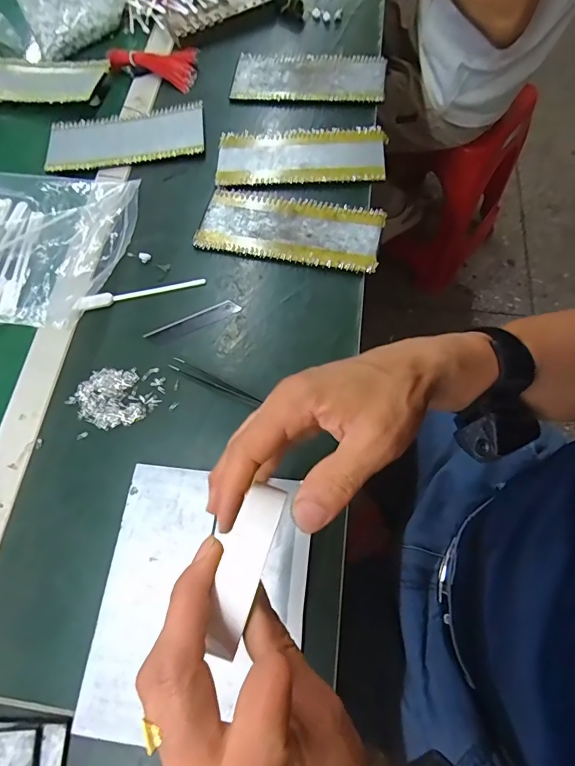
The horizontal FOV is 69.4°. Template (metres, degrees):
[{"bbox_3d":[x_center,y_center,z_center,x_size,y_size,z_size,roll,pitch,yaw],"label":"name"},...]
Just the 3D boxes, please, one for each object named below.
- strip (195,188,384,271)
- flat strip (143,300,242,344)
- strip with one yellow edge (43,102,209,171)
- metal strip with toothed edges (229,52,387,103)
[{"bbox_3d":[0.003,-0.173,0.461,0.198,0.006,0.083,11,72,9],"label":"strip"},{"bbox_3d":[-0.098,-0.063,0.432,0.098,0.004,0.019,-23,67,-5],"label":"flat strip"},{"bbox_3d":[-0.203,-0.314,0.517,0.192,0.010,0.087,-6,68,1],"label":"strip with one yellow edge"},{"bbox_3d":[0.027,-0.405,0.548,0.199,0.007,0.081,8,74,10],"label":"metal strip with toothed edges"}]

